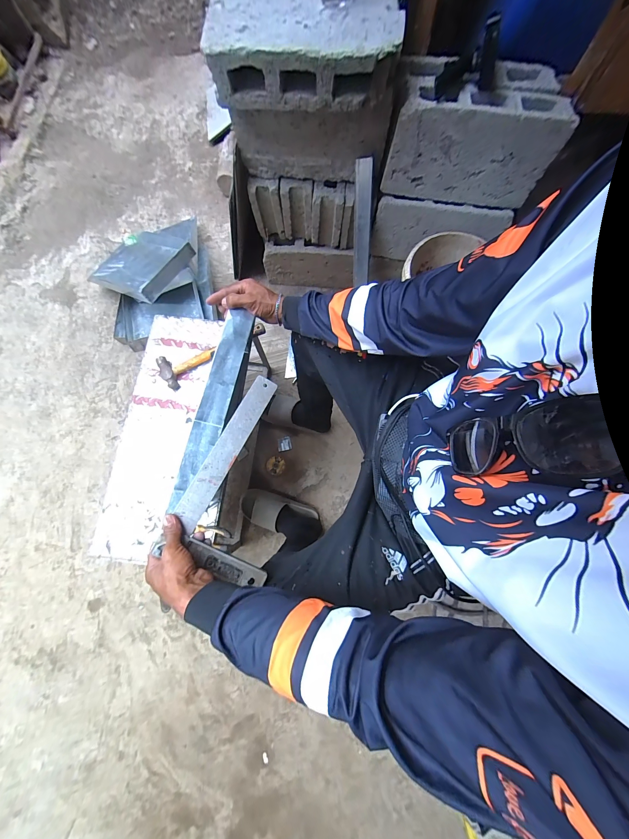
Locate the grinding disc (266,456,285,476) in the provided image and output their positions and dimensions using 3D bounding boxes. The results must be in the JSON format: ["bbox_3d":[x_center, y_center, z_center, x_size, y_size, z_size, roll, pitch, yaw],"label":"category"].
[{"bbox_3d":[-0.143,0.170,1.023,0.067,0.004,0.068,0,77,-1],"label":"grinding disc"}]

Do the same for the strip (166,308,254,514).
[{"bbox_3d":[-0.179,-0.033,0.504,0.047,0.009,0.374,16,76,-17],"label":"strip"}]

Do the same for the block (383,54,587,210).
[{"bbox_3d":[0.407,-0.761,0.741,0.395,0.192,0.203,7,77,0],"label":"block"}]

